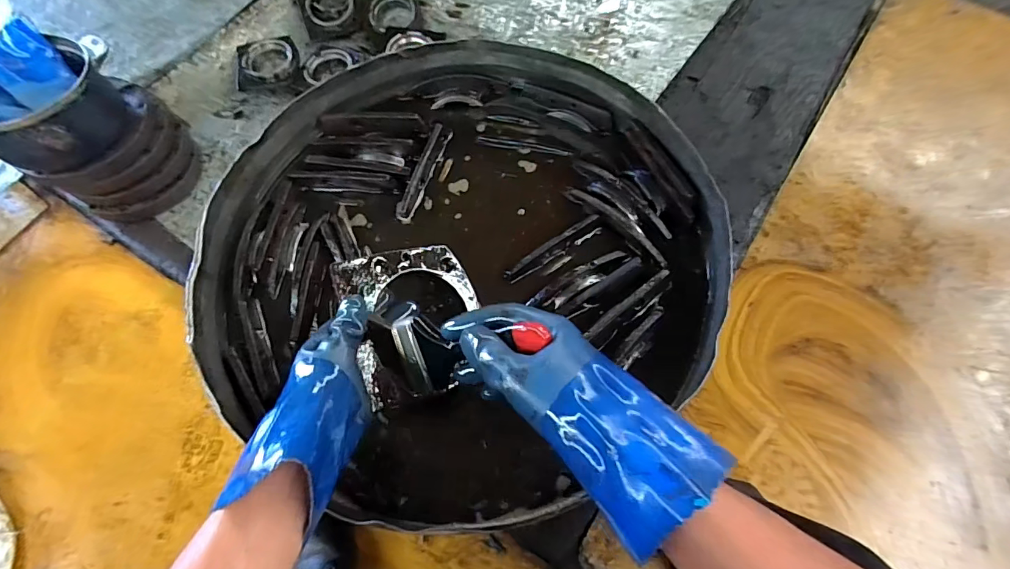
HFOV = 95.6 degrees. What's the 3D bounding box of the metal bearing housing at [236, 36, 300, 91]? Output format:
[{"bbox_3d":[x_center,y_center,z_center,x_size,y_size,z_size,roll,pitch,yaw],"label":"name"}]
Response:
[{"bbox_3d":[-0.586,-0.545,1.122,0.162,0.032,0.122,-16,70,-3],"label":"metal bearing housing"}]

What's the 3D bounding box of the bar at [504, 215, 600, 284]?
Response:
[{"bbox_3d":[0.057,-0.043,0.547,0.130,0.016,0.021,-33,72,-9],"label":"bar"}]

